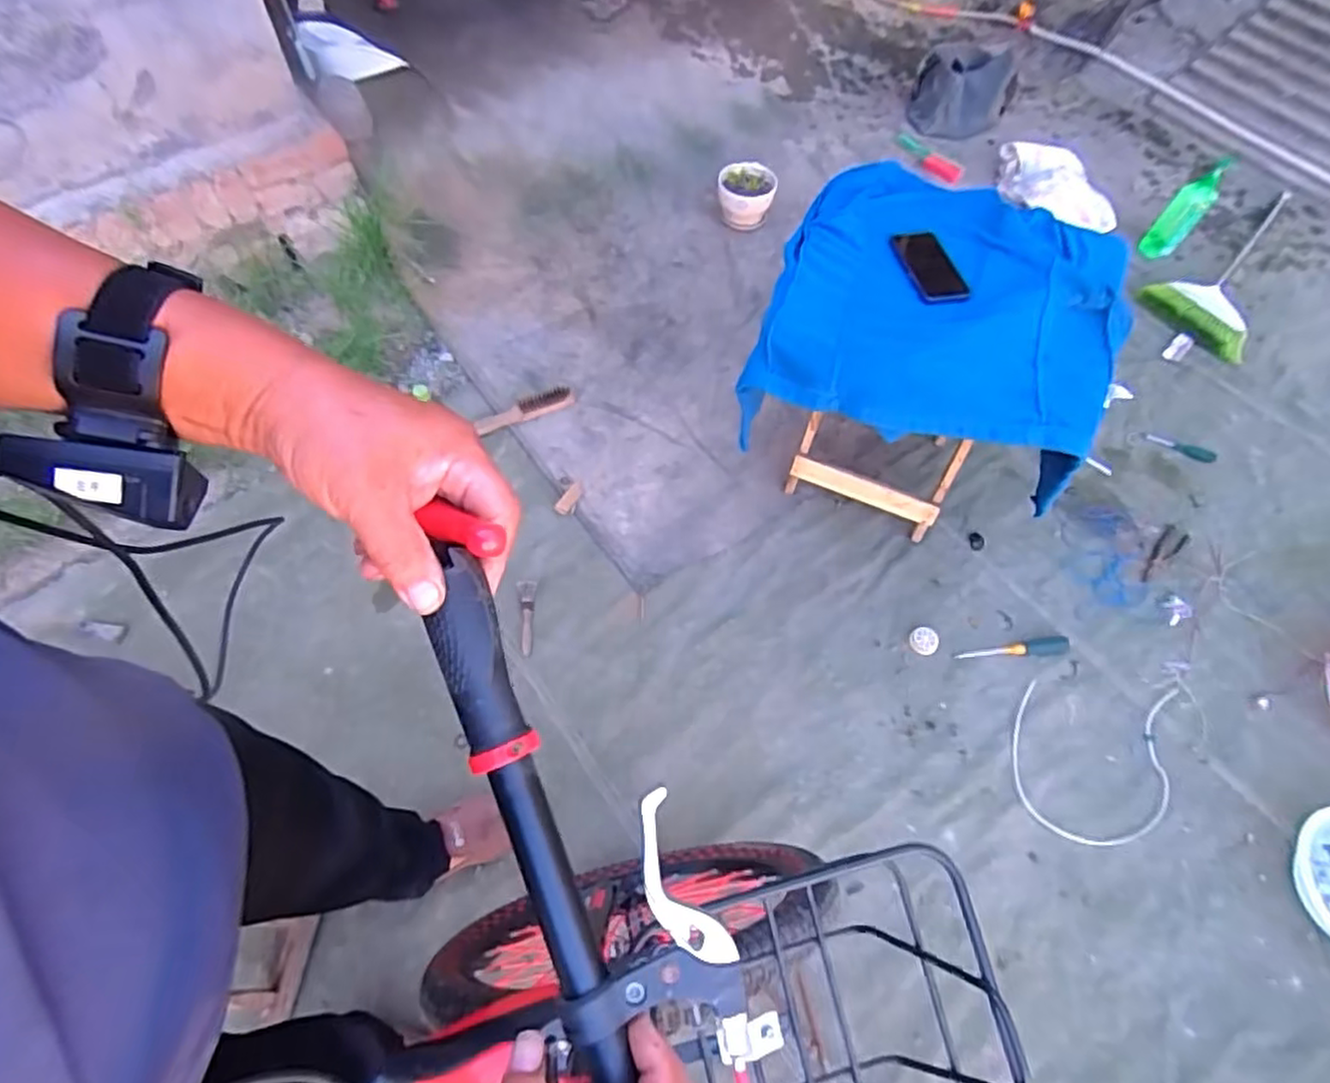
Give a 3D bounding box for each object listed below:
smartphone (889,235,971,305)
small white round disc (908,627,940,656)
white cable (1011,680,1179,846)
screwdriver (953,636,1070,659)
[{"bbox_3d":[0.414,-0.430,1.069,0.064,0.012,0.162,-18,65,7],"label":"smartphone"},{"bbox_3d":[0.495,0.188,1.298,0.057,0.013,0.052,1,60,-1],"label":"small white round disc"},{"bbox_3d":[0.744,0.363,1.192,0.257,0.022,0.331,21,61,11],"label":"white cable"},{"bbox_3d":[0.646,0.200,1.258,0.213,0.025,0.032,-5,60,-5],"label":"screwdriver"}]

